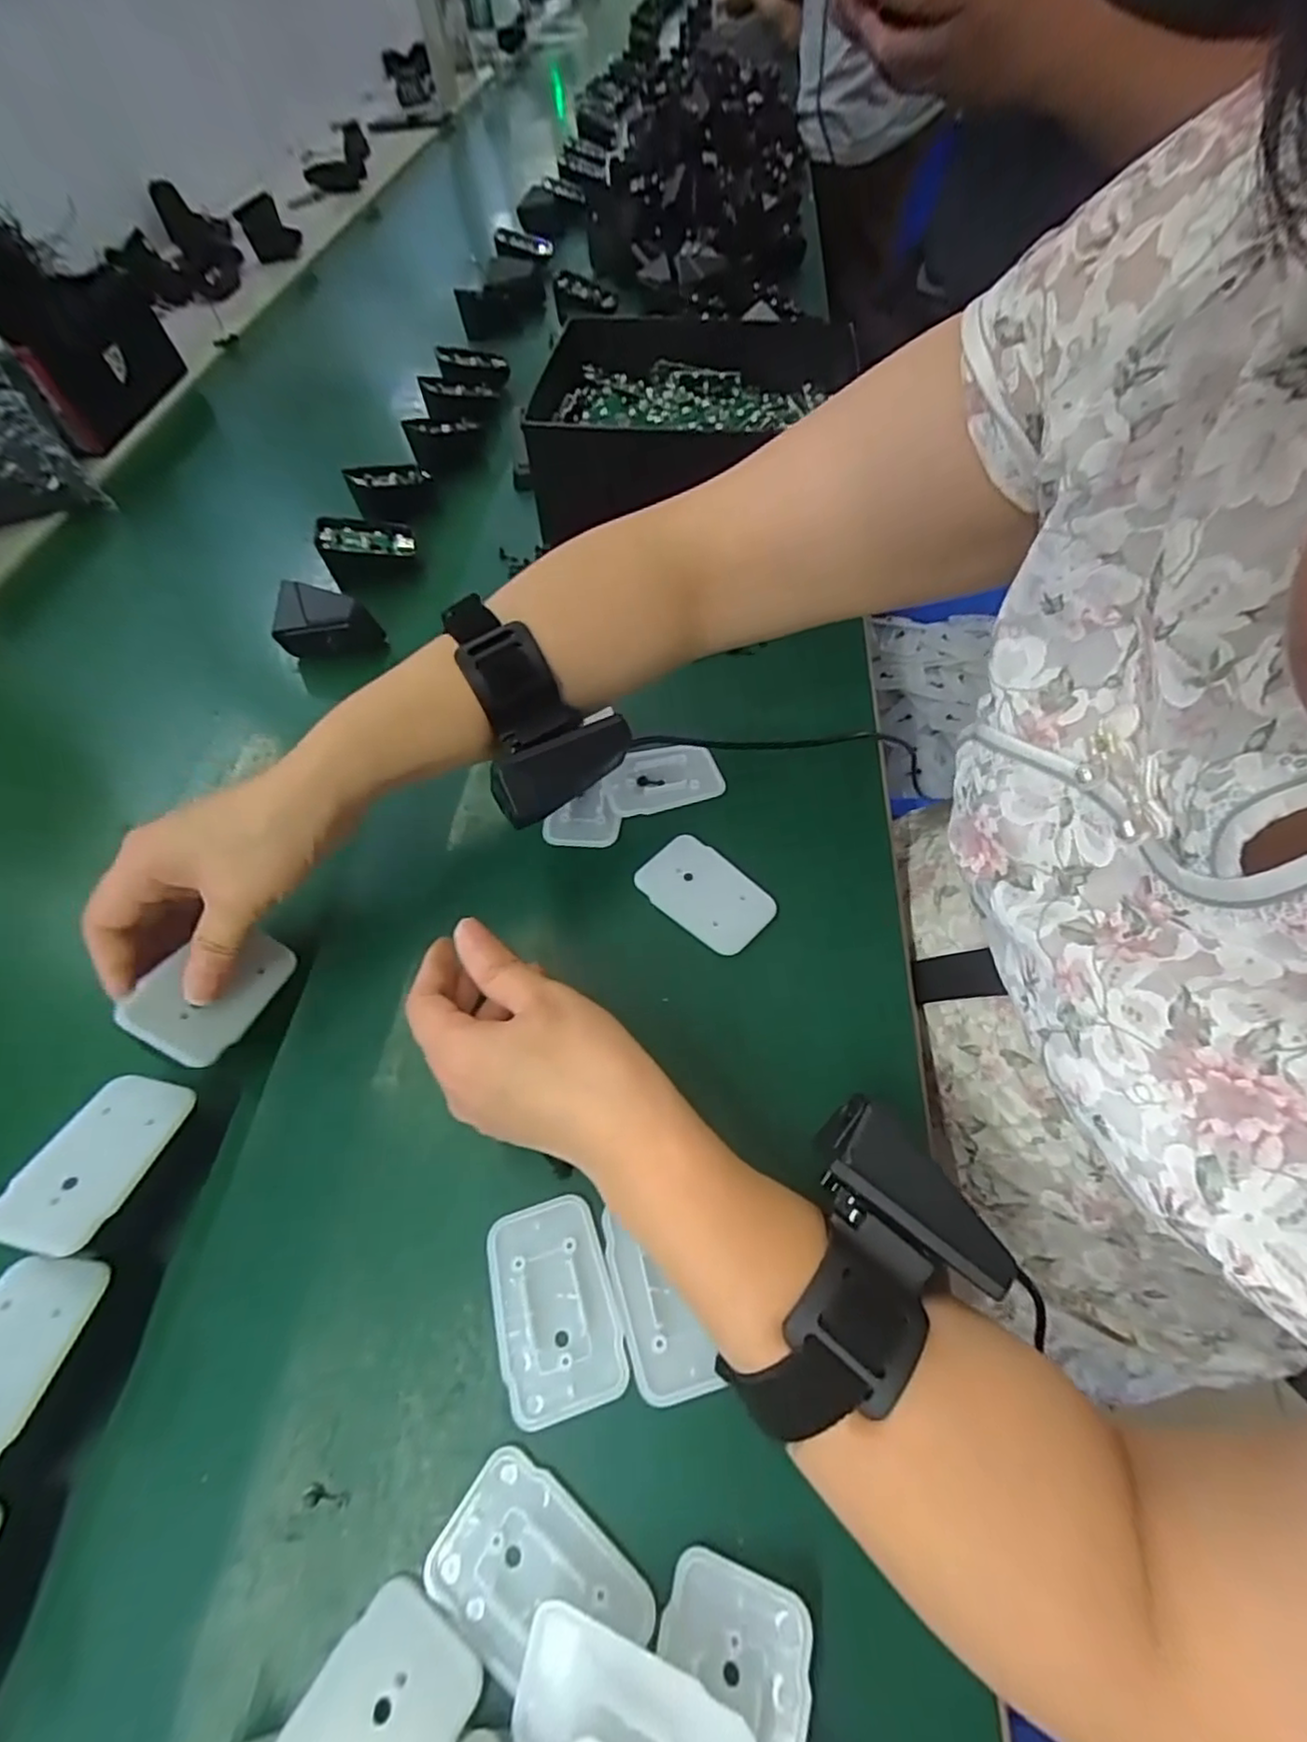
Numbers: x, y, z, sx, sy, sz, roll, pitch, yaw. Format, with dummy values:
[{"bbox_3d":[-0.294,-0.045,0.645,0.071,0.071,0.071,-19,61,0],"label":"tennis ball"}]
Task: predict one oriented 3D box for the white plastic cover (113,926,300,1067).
[{"bbox_3d":[-0.199,0.052,0.301,0.045,0.008,0.067,36,37,-15],"label":"white plastic cover"}]

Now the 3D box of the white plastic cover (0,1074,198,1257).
[{"bbox_3d":[-0.223,0.115,0.266,0.043,0.004,0.068,13,43,2],"label":"white plastic cover"}]

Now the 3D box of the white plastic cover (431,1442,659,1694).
[{"bbox_3d":[-0.037,0.228,0.213,0.068,0.005,0.043,28,62,18],"label":"white plastic cover"}]

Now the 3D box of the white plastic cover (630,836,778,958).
[{"bbox_3d":[0.027,0.011,0.347,0.069,0.004,0.043,37,65,23],"label":"white plastic cover"}]

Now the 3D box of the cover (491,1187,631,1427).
[{"bbox_3d":[-0.039,0.165,0.254,0.044,0.004,0.069,-17,58,-9],"label":"cover"}]

